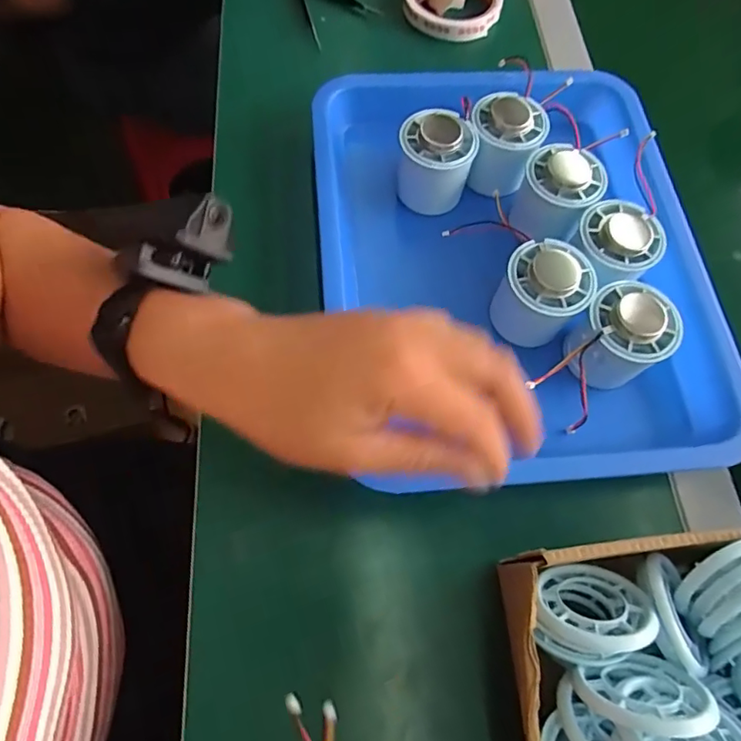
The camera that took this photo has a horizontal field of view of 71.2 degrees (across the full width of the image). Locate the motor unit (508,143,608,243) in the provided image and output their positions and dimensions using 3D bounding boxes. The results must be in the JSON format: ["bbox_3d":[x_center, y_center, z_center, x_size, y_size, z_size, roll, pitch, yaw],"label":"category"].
[{"bbox_3d":[0.133,-0.125,0.376,0.053,0.055,0.051,0,68,0],"label":"motor unit"}]

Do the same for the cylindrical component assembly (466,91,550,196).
[{"bbox_3d":[0.102,-0.172,0.392,0.054,0.055,0.054,3,68,2],"label":"cylindrical component assembly"}]

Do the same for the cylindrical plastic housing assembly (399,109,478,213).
[{"bbox_3d":[0.048,-0.153,0.382,0.052,0.063,0.053,0,68,0],"label":"cylindrical plastic housing assembly"}]

